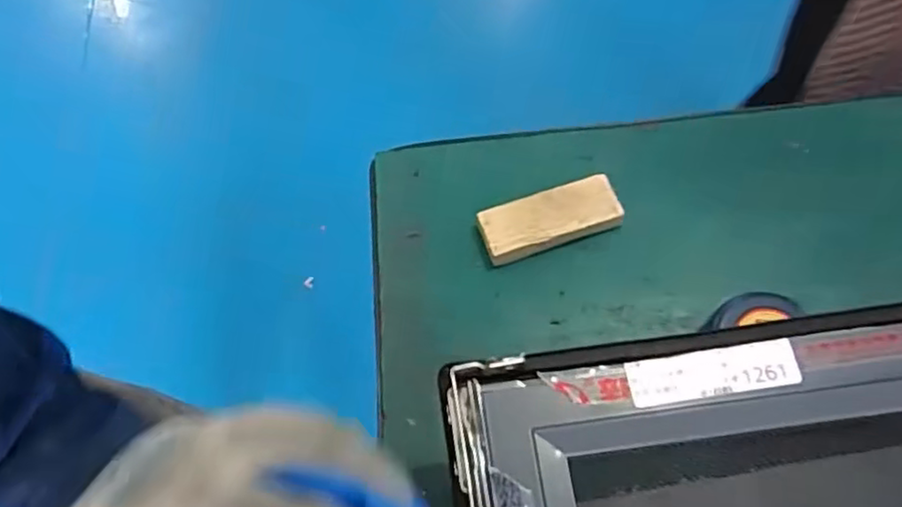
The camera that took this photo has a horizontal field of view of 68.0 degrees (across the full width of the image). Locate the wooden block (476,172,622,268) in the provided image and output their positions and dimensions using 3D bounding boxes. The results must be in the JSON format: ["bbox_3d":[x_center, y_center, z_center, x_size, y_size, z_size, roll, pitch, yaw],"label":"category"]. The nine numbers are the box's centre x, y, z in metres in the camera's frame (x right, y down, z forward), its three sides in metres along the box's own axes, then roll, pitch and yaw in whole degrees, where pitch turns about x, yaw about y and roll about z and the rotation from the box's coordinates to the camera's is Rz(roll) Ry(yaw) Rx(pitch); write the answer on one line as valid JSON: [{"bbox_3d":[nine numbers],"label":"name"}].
[{"bbox_3d":[0.067,-0.022,0.464,0.095,0.023,0.036,-19,67,-5],"label":"wooden block"}]

